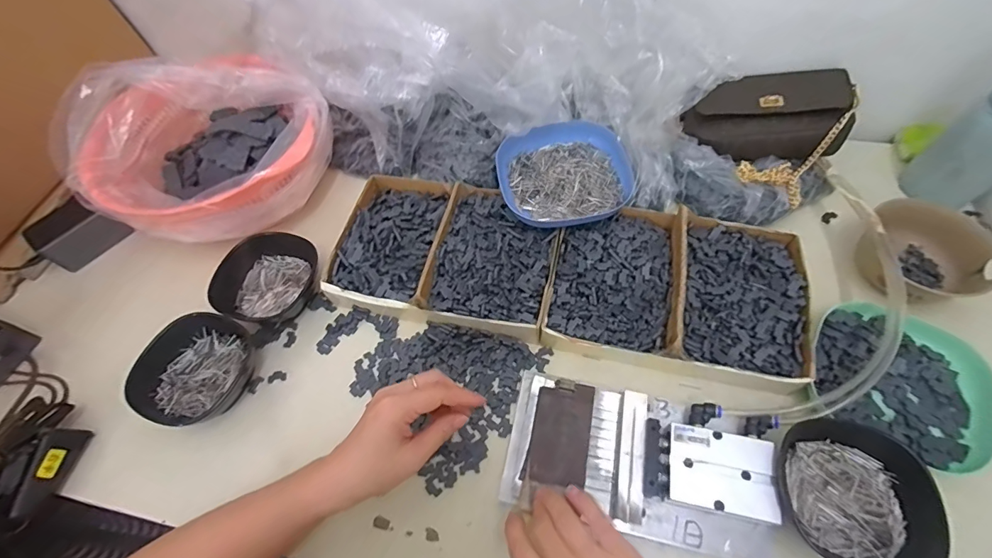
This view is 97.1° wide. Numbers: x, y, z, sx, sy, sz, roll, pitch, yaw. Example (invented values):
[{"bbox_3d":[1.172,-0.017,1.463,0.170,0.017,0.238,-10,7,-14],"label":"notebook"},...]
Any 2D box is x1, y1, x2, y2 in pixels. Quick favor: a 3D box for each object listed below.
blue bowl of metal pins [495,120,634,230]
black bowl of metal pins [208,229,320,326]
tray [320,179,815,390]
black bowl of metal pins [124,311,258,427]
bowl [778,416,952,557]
[{"bbox_3d":[0.076,-0.123,0.501,0.142,0.027,0.140,-2,59,3],"label":"blue bowl of metal pins"},{"bbox_3d":[-0.245,0.003,0.492,0.106,0.048,0.113,-2,59,3],"label":"black bowl of metal pins"},{"bbox_3d":[0.064,-0.014,0.468,0.481,0.055,0.174,9,60,10],"label":"tray"},{"bbox_3d":[-0.296,0.096,0.447,0.106,0.049,0.107,-2,59,3],"label":"black bowl of metal pins"},{"bbox_3d":[0.280,0.171,0.347,0.103,0.038,0.112,0,59,5],"label":"bowl"}]

